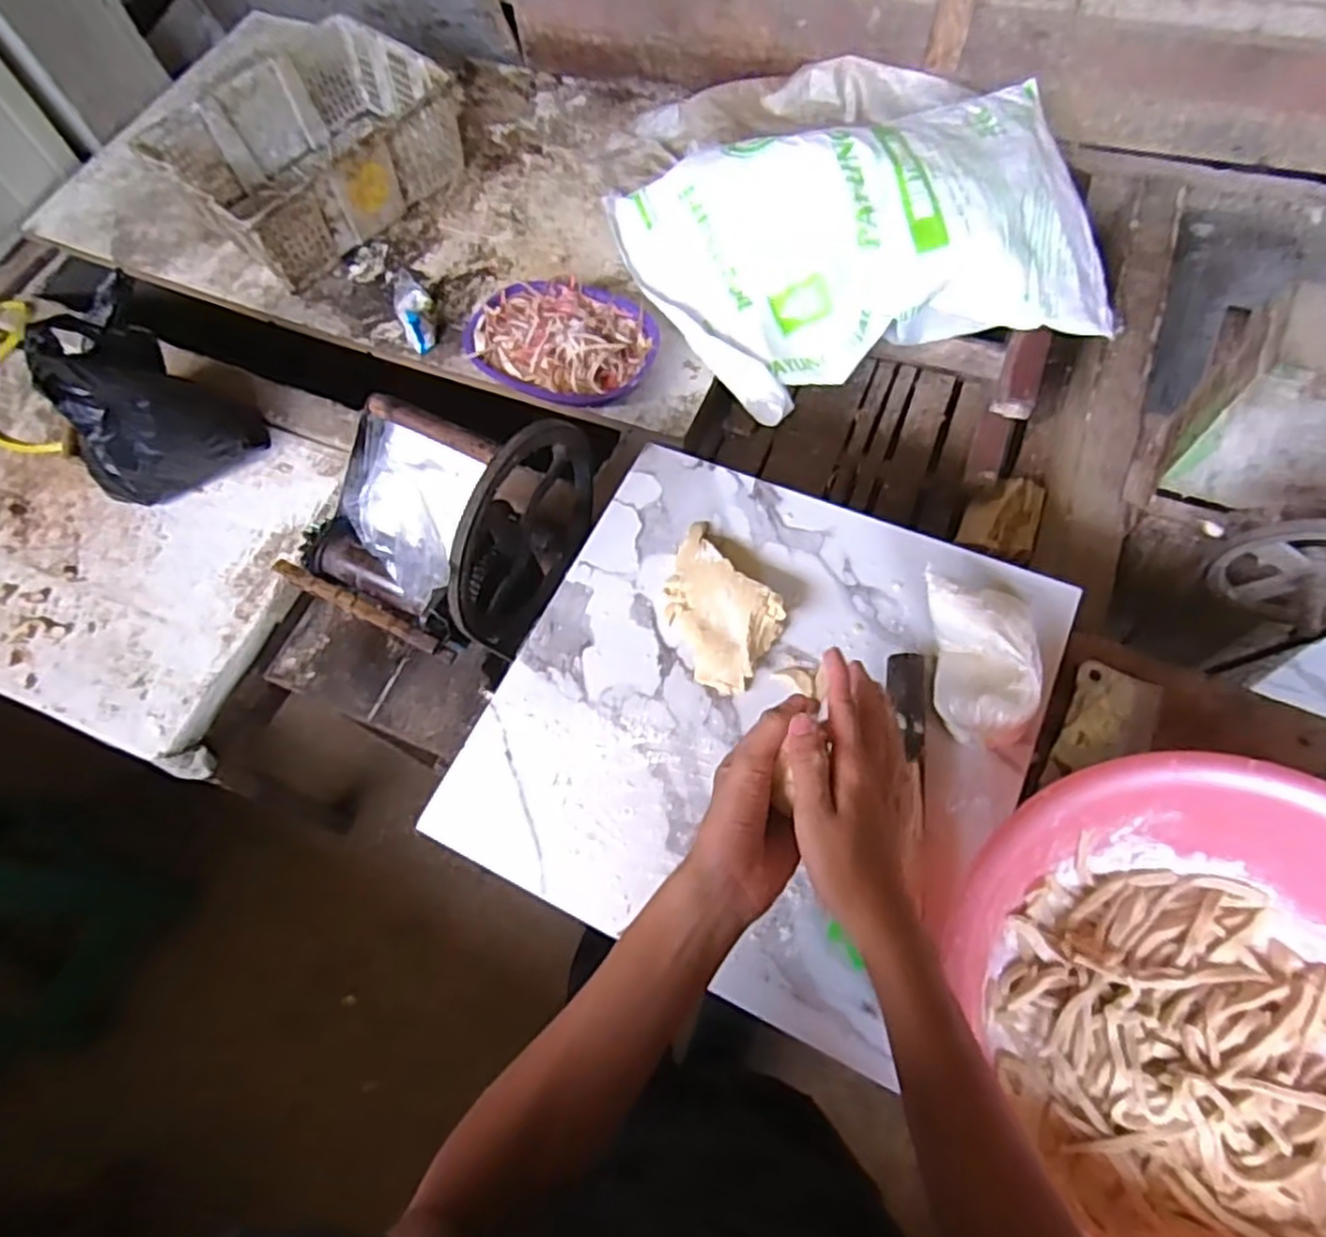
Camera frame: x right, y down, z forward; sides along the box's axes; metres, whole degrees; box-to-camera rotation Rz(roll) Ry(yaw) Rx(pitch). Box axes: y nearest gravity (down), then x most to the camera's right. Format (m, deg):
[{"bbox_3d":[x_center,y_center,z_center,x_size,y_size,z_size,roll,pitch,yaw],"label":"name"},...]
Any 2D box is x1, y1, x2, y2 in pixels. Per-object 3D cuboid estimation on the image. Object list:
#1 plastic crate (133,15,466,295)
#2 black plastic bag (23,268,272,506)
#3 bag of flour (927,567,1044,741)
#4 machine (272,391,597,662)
[{"bbox_3d":[-0.644,-0.862,1.363,0.358,0.156,0.478,35,70,18],"label":"plastic crate"},{"bbox_3d":[-0.784,-0.323,1.099,0.200,0.284,0.242,36,71,18],"label":"black plastic bag"},{"bbox_3d":[0.297,0.041,0.694,0.083,0.081,0.147,-3,63,2],"label":"bag of flour"},{"bbox_3d":[-0.245,-0.111,0.843,0.234,0.246,0.278,25,67,14],"label":"machine"}]

